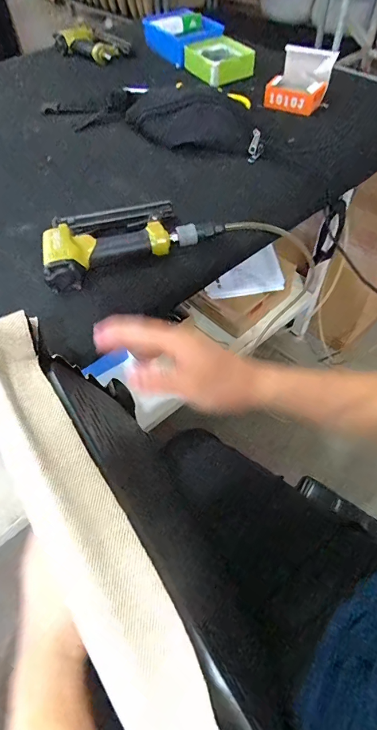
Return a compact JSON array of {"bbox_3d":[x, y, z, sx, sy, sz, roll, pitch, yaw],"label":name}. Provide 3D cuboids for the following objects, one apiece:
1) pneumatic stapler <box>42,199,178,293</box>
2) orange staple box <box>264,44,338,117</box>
[{"bbox_3d":[-0.112,-0.186,0.540,0.207,0.040,0.131,-21,57,-10],"label":"pneumatic stapler"},{"bbox_3d":[0.226,-0.579,0.763,0.113,0.084,0.092,30,63,22],"label":"orange staple box"}]

